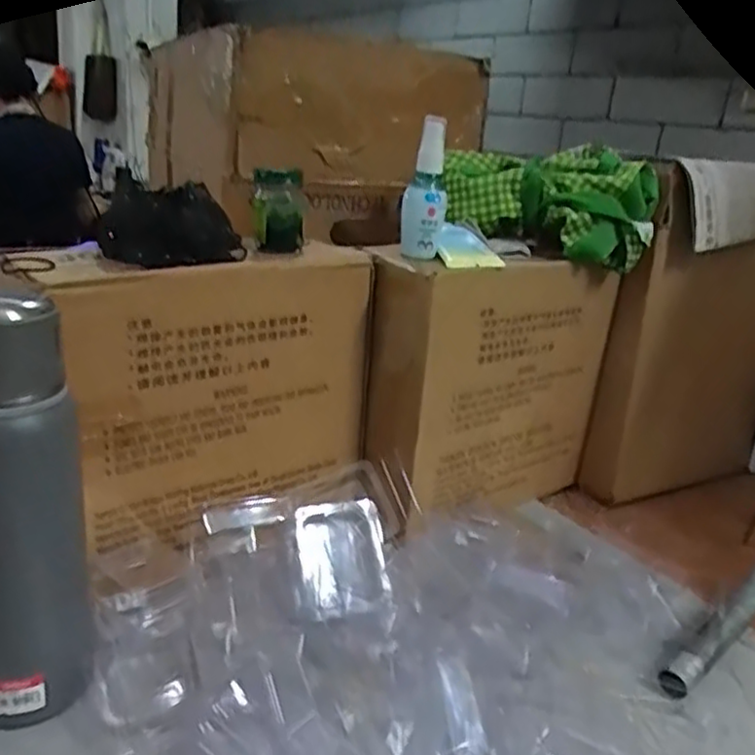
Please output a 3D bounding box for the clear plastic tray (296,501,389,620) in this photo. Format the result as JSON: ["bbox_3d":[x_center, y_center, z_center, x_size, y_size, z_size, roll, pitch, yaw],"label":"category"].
[{"bbox_3d":[-0.028,0.151,0.594,0.078,0.089,0.040,-6,-5,-15],"label":"clear plastic tray"}]

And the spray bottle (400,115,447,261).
[{"bbox_3d":[0.043,-0.168,0.637,0.038,0.117,0.032,5,20,0],"label":"spray bottle"}]

